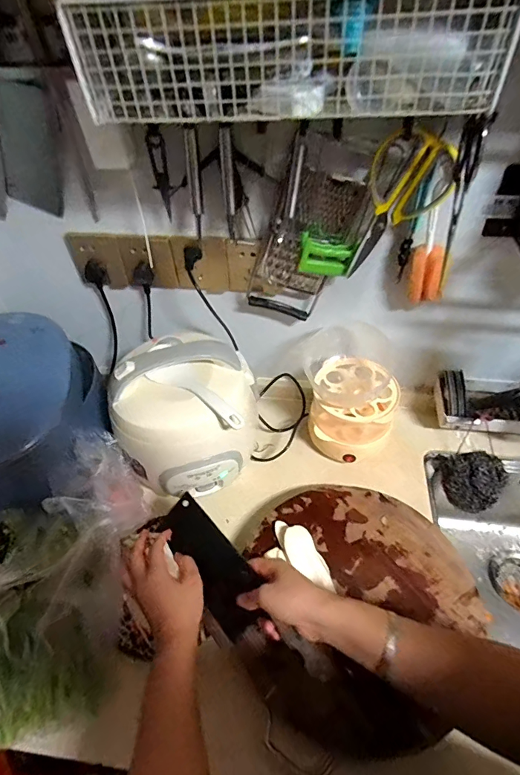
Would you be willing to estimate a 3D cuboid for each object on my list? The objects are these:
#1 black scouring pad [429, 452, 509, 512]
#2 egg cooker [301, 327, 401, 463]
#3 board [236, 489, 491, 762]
[{"bbox_3d":[0.368,0.158,0.737,0.114,0.065,0.085,25,53,23],"label":"black scouring pad"},{"bbox_3d":[0.159,0.016,0.735,0.151,0.144,0.177,-2,48,1],"label":"egg cooker"},{"bbox_3d":[0.122,0.286,0.561,0.313,0.041,0.326,31,56,27],"label":"board"}]

